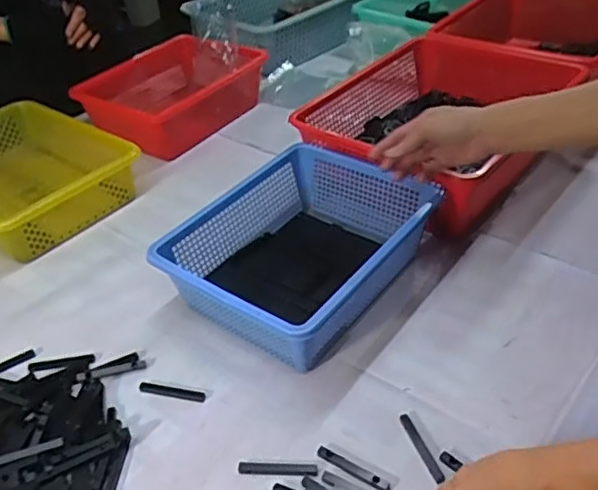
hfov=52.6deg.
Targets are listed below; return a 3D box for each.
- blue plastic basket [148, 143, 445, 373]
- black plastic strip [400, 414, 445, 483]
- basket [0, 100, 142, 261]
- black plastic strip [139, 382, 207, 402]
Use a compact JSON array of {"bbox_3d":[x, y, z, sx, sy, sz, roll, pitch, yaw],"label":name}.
[{"bbox_3d":[0.009,0.007,0.730,0.233,0.101,0.285,21,46,31],"label":"blue plastic basket"},{"bbox_3d":[0.116,0.192,0.573,0.011,0.006,0.075,-16,39,-11],"label":"black plastic strip"},{"bbox_3d":[-0.443,-0.110,0.955,0.346,0.087,0.240,23,47,33],"label":"basket"},{"bbox_3d":[-0.136,0.158,0.651,0.076,0.004,0.012,7,40,17],"label":"black plastic strip"}]

